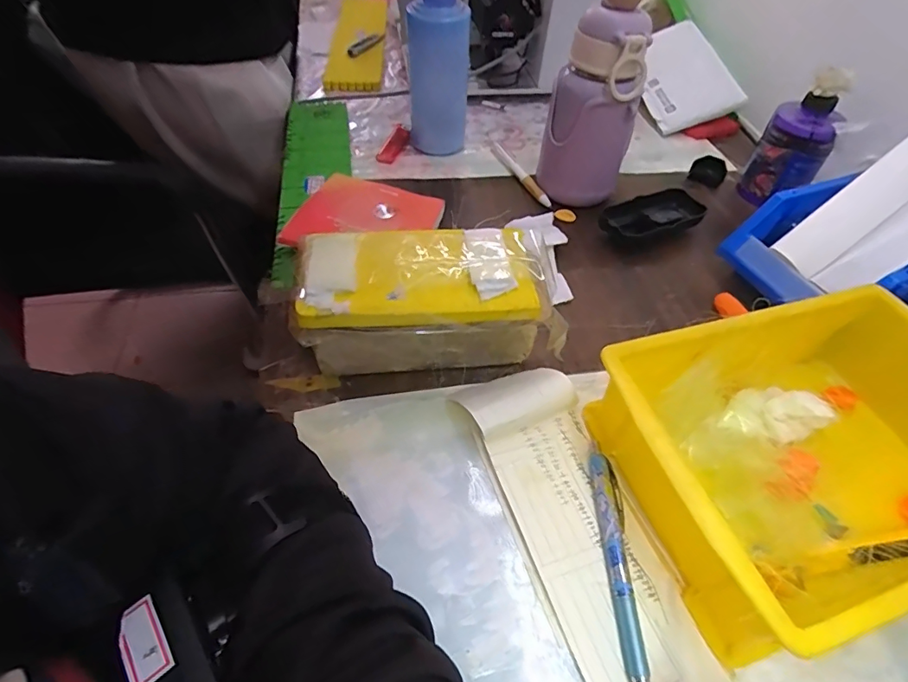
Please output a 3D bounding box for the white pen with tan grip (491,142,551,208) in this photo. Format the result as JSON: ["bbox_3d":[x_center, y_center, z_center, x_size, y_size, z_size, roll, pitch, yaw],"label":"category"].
[{"bbox_3d":[0.076,-0.195,0.575,0.016,0.015,0.128,-17,53,-17],"label":"white pen with tan grip"}]

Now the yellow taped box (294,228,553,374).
[{"bbox_3d":[-0.016,-0.023,0.361,0.174,0.098,0.076,-3,50,-7],"label":"yellow taped box"}]

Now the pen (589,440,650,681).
[{"bbox_3d":[0.096,0.127,0.297,0.017,0.011,0.141,4,50,0],"label":"pen"}]

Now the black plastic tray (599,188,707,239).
[{"bbox_3d":[0.209,-0.129,0.517,0.125,0.022,0.056,-17,53,-17],"label":"black plastic tray"}]

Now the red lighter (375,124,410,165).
[{"bbox_3d":[-0.072,-0.241,0.610,0.024,0.016,0.072,12,50,6],"label":"red lighter"}]

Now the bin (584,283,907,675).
[{"bbox_3d":[0.233,0.066,0.316,0.245,0.072,0.171,-12,52,-13],"label":"bin"}]

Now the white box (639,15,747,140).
[{"bbox_3d":[0.304,-0.360,0.679,0.109,0.017,0.168,-19,63,13],"label":"white box"}]

